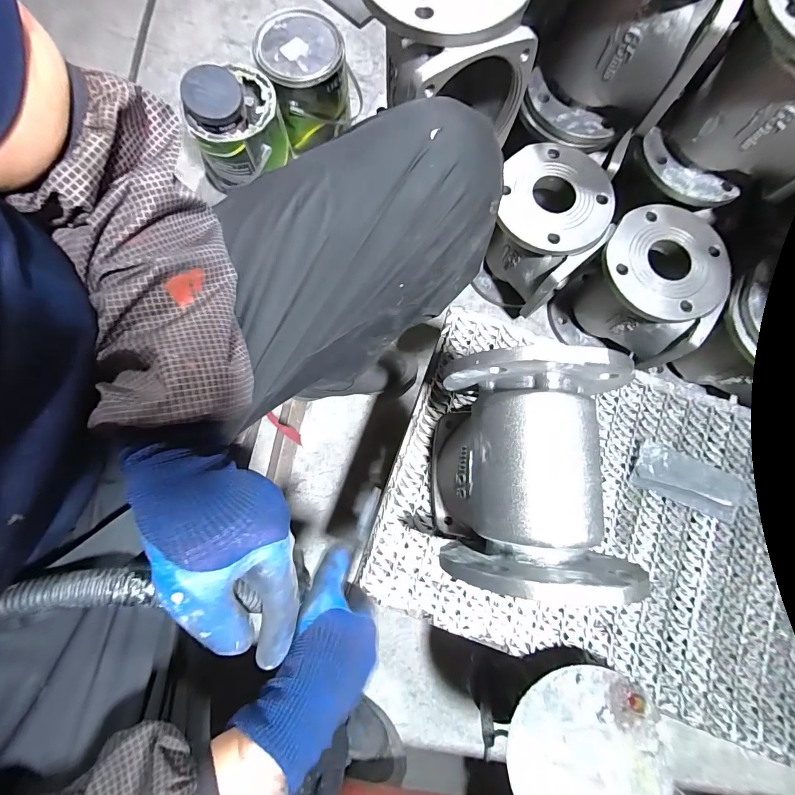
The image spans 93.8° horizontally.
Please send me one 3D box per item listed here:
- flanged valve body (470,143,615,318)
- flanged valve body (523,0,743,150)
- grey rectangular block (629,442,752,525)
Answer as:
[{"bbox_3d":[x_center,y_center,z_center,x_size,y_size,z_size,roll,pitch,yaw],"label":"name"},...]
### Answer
[{"bbox_3d":[0.232,-0.273,0.633,0.173,0.193,0.188,0,79,-1],"label":"flanged valve body"},{"bbox_3d":[0.283,-0.475,0.480,0.189,0.201,0.155,18,79,2],"label":"flanged valve body"},{"bbox_3d":[0.368,0.106,0.466,0.133,0.023,0.060,22,80,3],"label":"grey rectangular block"}]

